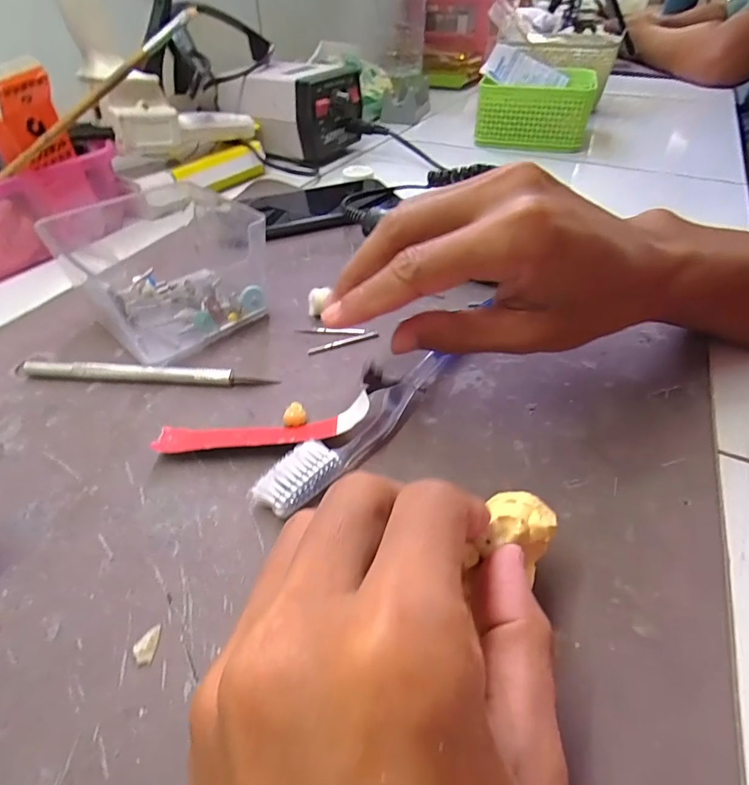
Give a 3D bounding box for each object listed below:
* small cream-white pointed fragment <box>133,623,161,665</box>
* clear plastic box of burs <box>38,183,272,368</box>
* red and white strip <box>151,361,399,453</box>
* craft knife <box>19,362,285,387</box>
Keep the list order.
[{"bbox_3d":[-0.075,0.082,0.150,0.007,0.004,0.012,-2,44,-2],"label":"small cream-white pointed fragment"},{"bbox_3d":[-0.127,-0.073,0.275,0.086,0.058,0.093,-34,53,-30],"label":"clear plastic box of burs"},{"bbox_3d":[-0.043,0.014,0.218,0.114,0.010,0.039,-16,46,-15],"label":"red and white strip"},{"bbox_3d":[-0.123,-0.010,0.246,0.135,0.007,0.008,3,44,4],"label":"craft knife"}]

